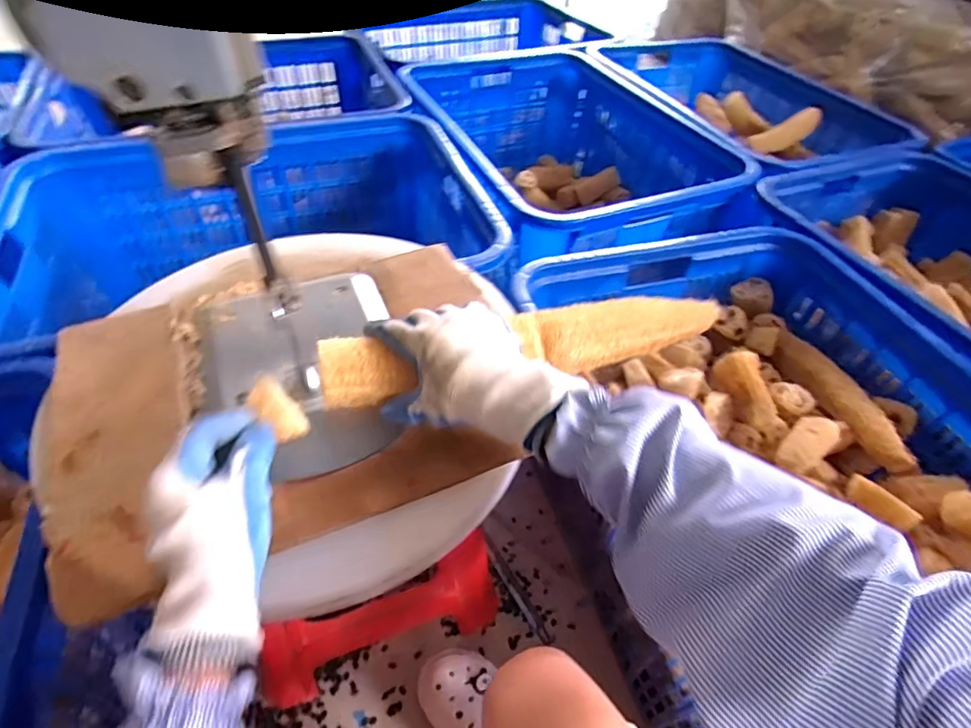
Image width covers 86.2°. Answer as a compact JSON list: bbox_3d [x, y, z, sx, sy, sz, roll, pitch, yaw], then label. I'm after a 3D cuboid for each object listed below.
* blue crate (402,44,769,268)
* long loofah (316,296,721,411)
[{"bbox_3d":[0.172,-0.518,1.372,0.629,0.306,0.915,-13,50,-15],"label":"blue crate"},{"bbox_3d":[0.060,-0.022,0.485,0.415,0.048,0.058,-10,49,-20],"label":"long loofah"}]

